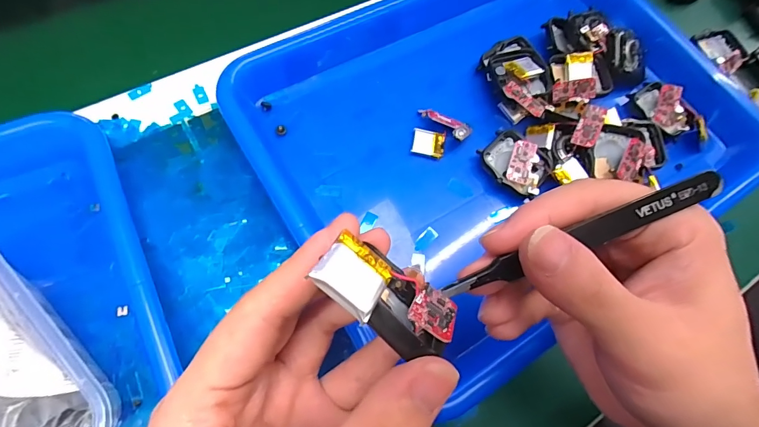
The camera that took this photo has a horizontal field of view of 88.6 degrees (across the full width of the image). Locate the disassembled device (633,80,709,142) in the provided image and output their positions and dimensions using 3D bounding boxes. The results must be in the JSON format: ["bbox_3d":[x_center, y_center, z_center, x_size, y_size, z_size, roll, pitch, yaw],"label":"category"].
[{"bbox_3d":[0.216,-0.076,0.293,0.036,0.015,0.052,-12,71,-10],"label":"disassembled device"}]

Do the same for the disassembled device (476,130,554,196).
[{"bbox_3d":[0.092,-0.035,0.262,0.044,0.006,0.038,38,70,9],"label":"disassembled device"}]

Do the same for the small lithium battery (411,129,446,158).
[{"bbox_3d":[0.034,-0.049,0.267,0.021,0.004,0.019,12,68,-1],"label":"small lithium battery"}]

